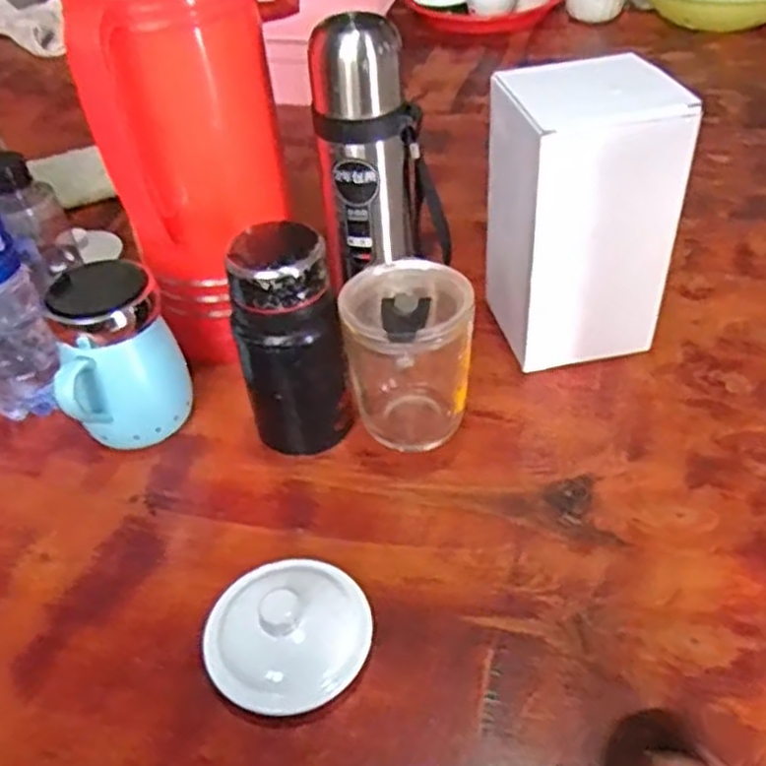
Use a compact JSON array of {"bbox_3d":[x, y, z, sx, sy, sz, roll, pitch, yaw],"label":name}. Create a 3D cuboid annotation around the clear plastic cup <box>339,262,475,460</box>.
[{"bbox_3d":[0.020,-0.015,0.543,0.080,0.116,0.081,-3,41,3],"label":"clear plastic cup"}]

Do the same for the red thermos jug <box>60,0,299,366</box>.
[{"bbox_3d":[-0.128,-0.175,0.572,0.134,0.344,0.131,-13,43,-8],"label":"red thermos jug"}]

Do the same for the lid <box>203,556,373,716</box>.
[{"bbox_3d":[-0.055,0.137,0.444,0.091,0.039,0.086,-3,41,3],"label":"lid"}]

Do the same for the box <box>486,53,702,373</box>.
[{"bbox_3d":[0.142,-0.120,0.579,0.111,0.205,0.098,-10,41,-5],"label":"box"}]

